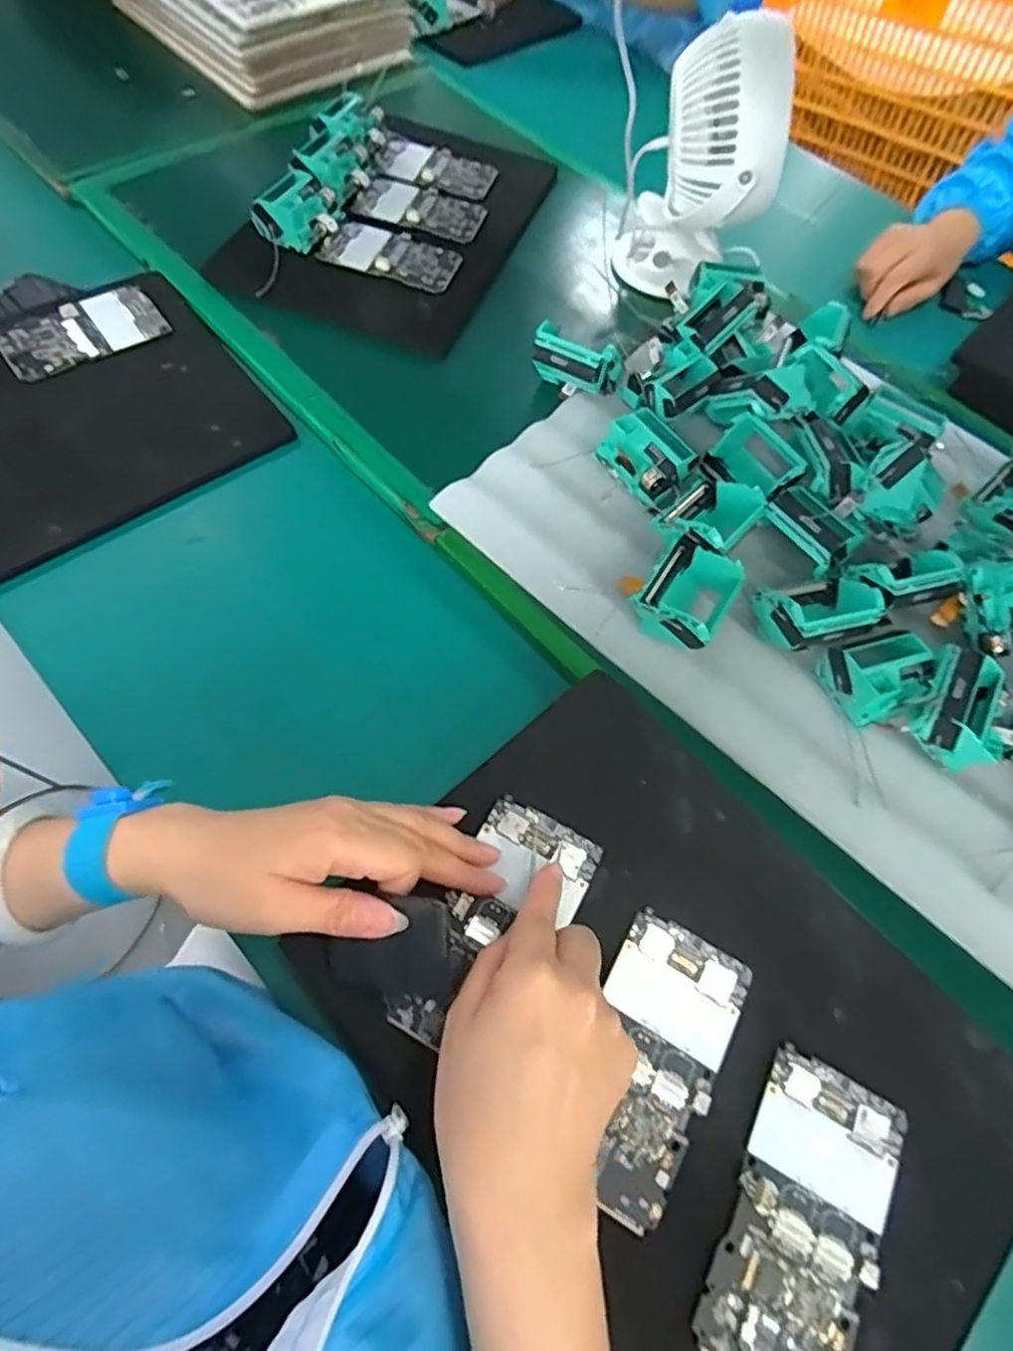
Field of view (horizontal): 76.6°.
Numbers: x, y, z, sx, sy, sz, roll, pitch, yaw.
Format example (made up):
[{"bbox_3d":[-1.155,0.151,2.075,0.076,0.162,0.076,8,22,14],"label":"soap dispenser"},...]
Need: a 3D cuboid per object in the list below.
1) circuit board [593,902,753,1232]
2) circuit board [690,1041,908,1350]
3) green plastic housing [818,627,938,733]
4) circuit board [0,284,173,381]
[{"bbox_3d":[0.072,0.191,0.321,0.065,0.005,0.127,29,66,8],"label":"circuit board"},{"bbox_3d":[0.142,0.260,0.306,0.067,0.009,0.131,29,66,8],"label":"circuit board"},{"bbox_3d":[0.262,-0.001,0.448,0.064,0.031,0.053,-16,68,-12],"label":"green plastic housing"},{"bbox_3d":[-0.370,-0.302,0.559,0.132,0.007,0.061,-35,92,-25],"label":"circuit board"}]

